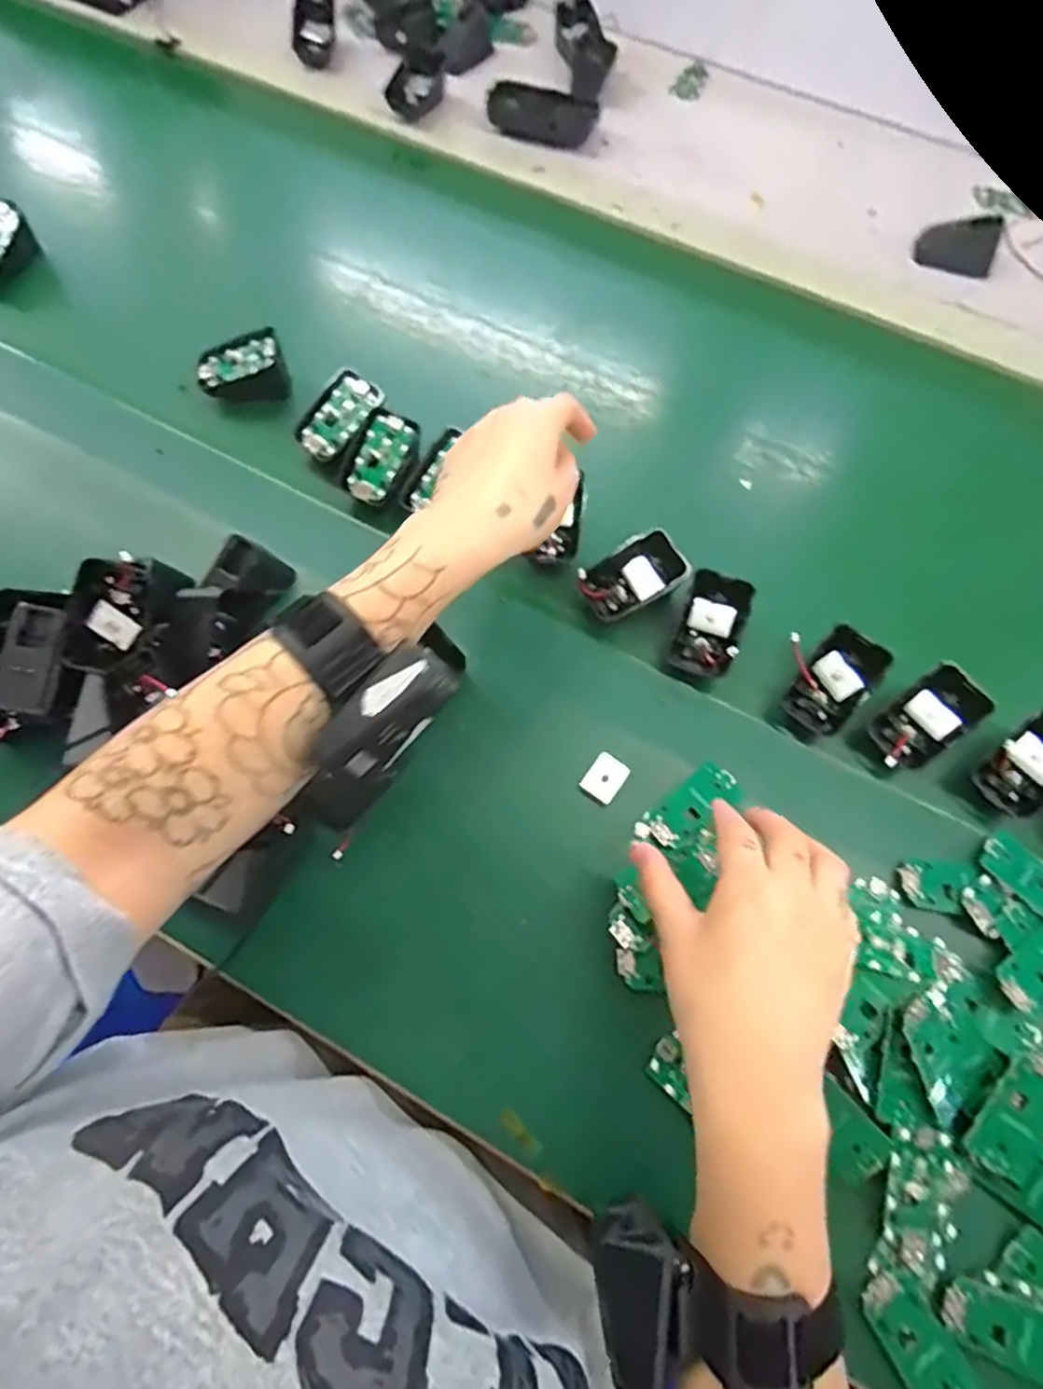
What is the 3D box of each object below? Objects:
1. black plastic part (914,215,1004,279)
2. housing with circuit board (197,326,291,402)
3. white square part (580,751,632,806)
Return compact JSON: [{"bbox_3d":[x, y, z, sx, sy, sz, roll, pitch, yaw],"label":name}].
[{"bbox_3d":[0.400,-0.412,0.631,0.066,0.035,0.027,25,71,9],"label":"black plastic part"},{"bbox_3d":[-0.220,-0.256,0.553,0.067,0.050,0.035,-7,69,-3],"label":"housing with circuit board"},{"bbox_3d":[0.053,0.053,0.440,0.022,0.006,0.028,36,73,13],"label":"white square part"}]

